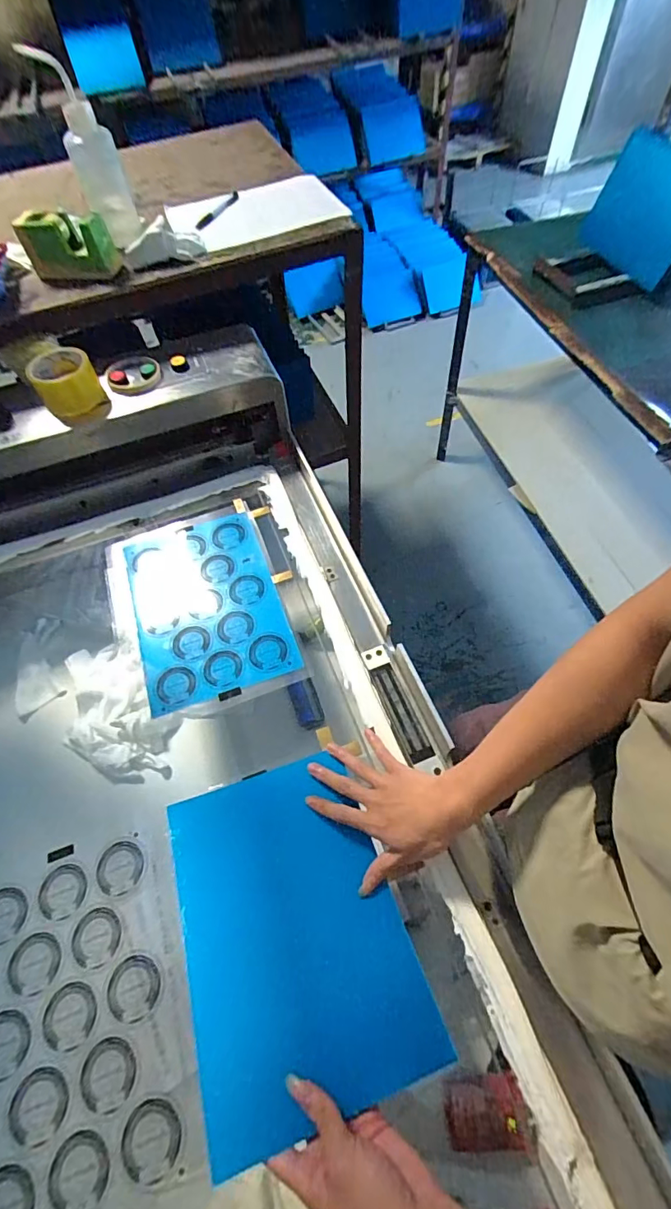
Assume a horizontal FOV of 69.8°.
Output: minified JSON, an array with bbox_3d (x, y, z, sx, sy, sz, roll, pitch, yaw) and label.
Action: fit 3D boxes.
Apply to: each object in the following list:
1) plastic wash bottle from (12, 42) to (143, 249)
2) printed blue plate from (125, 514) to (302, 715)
[{"bbox_3d":[-0.349,-0.634,0.692,0.069,0.223,0.082,-12,59,-4],"label":"plastic wash bottle"},{"bbox_3d":[-0.191,-0.005,0.708,0.205,0.008,0.290,-17,60,-7],"label":"printed blue plate"}]

